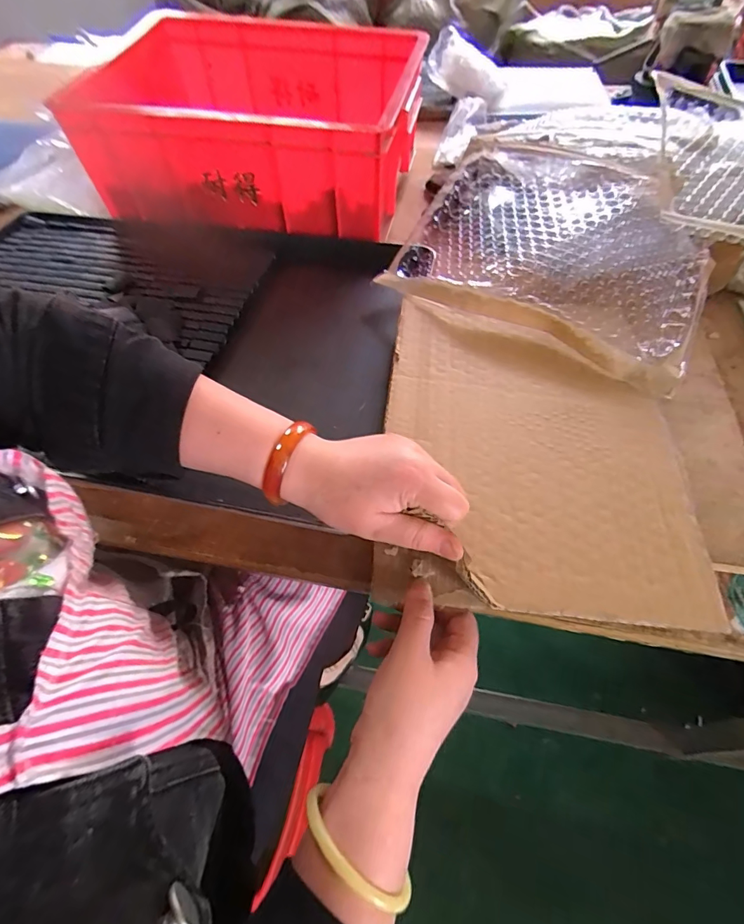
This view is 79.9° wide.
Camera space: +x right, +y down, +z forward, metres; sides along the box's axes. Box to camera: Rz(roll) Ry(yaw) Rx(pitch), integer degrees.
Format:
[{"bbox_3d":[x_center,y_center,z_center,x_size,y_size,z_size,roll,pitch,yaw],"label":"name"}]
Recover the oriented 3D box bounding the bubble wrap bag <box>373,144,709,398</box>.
[{"bbox_3d":[0.200,-0.236,0.494,0.327,0.091,0.267,27,61,19],"label":"bubble wrap bag"}]

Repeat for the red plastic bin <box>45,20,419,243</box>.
[{"bbox_3d":[-0.159,-0.466,0.625,0.431,0.146,0.295,10,57,10],"label":"red plastic bin"}]

